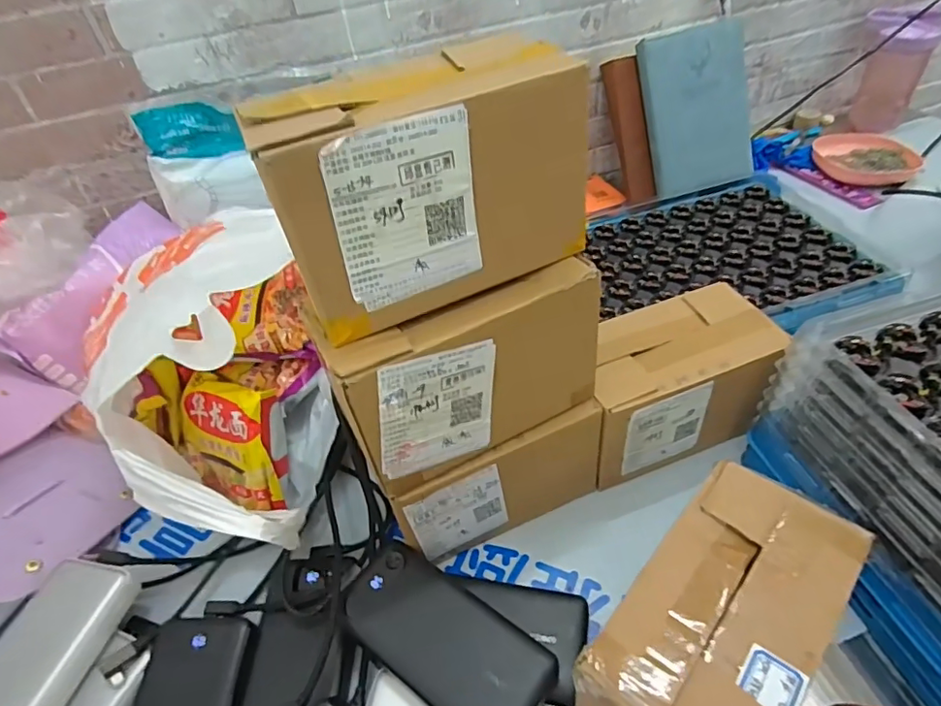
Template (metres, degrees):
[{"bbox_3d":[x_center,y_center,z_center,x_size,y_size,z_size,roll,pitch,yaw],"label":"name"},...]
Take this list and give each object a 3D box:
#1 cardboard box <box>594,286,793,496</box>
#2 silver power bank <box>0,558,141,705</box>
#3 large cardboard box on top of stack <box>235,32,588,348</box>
[{"bbox_3d":[0.178,0.030,0.494,0.176,0.112,0.109,-19,46,-12],"label":"cardboard box"},{"bbox_3d":[-0.321,0.227,0.401,0.078,0.025,0.140,5,46,11],"label":"silver power bank"},{"bbox_3d":[-0.028,-0.103,0.329,0.177,0.117,0.096,-22,47,-16],"label":"large cardboard box on top of stack"}]

